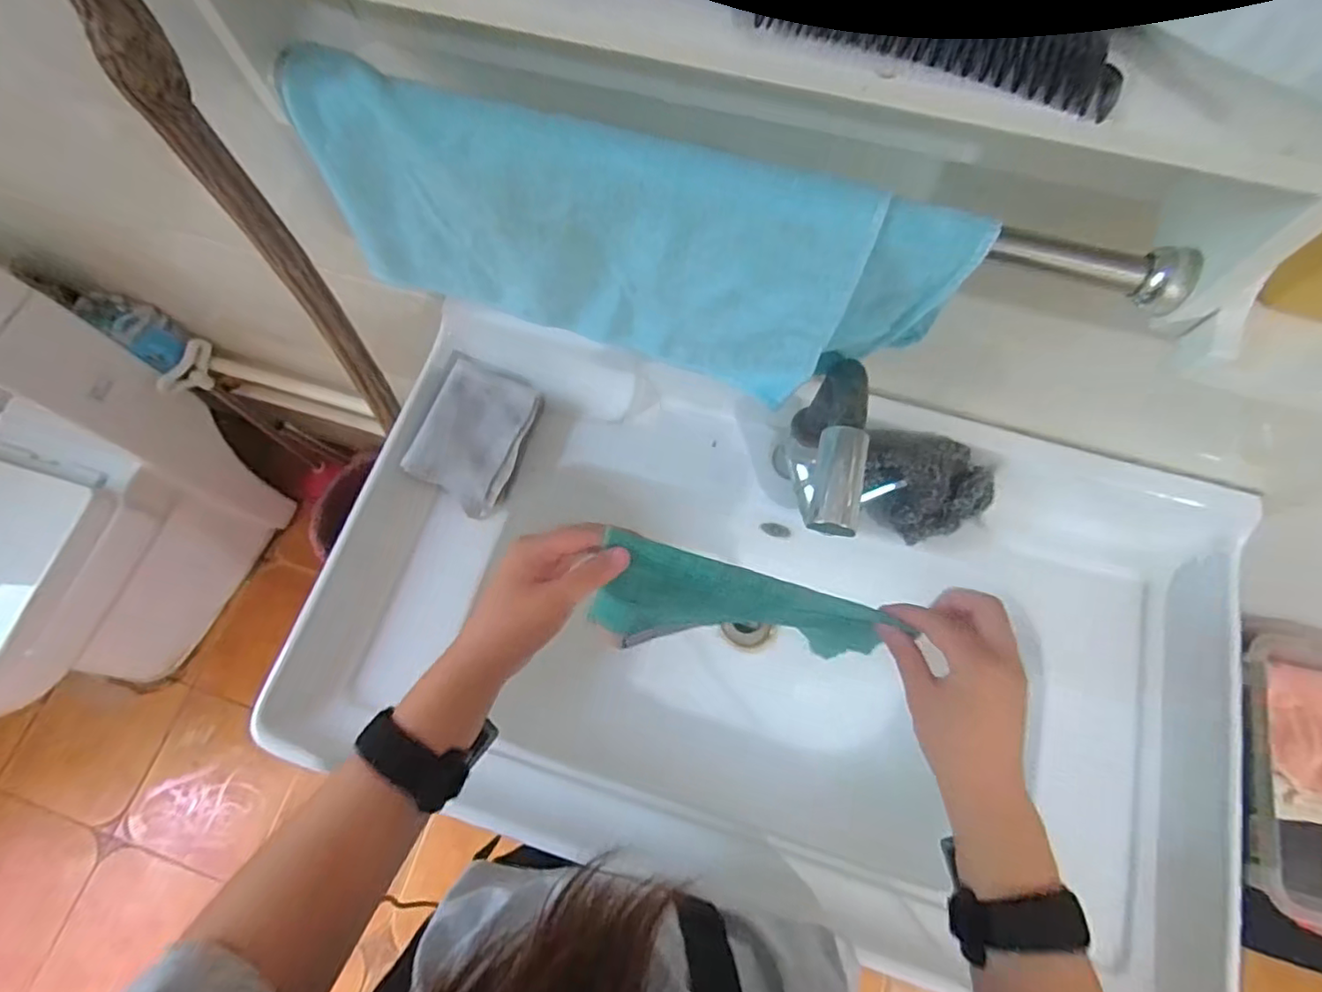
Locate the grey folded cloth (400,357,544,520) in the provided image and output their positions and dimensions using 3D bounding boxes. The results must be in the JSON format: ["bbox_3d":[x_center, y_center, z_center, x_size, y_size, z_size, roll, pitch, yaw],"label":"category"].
[{"bbox_3d":[-0.194,-0.060,0.629,0.101,0.020,0.142,21,76,-3],"label":"grey folded cloth"}]

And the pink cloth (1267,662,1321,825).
[{"bbox_3d":[0.836,0.316,0.773,0.141,0.051,0.186,12,71,6],"label":"pink cloth"}]

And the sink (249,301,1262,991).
[{"bbox_3d":[0.098,0.134,0.614,0.807,0.170,0.472,14,71,8],"label":"sink"}]

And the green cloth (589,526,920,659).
[{"bbox_3d":[0.049,0.083,0.457,0.203,0.154,0.049,5,70,5],"label":"green cloth"}]

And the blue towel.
[{"bbox_3d":[-0.022,-0.156,0.382,0.388,0.170,0.044,17,72,7],"label":"blue towel"}]

